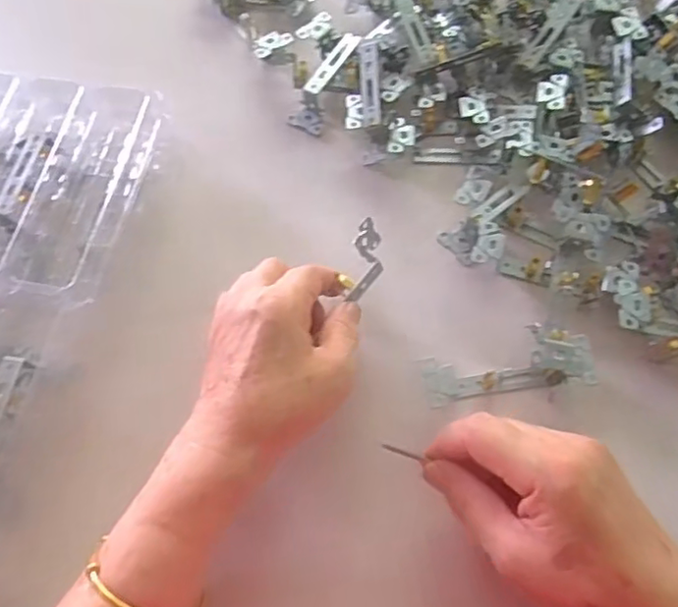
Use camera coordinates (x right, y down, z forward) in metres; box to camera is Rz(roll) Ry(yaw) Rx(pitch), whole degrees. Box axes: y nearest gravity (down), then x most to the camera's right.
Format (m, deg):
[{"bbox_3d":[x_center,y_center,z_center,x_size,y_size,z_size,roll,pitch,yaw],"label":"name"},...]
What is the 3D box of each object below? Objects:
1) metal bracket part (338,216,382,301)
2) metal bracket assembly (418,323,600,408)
[{"bbox_3d":[0.018,-0.026,0.410,0.020,0.024,0.057,5,66,5],"label":"metal bracket part"},{"bbox_3d":[0.104,0.041,0.396,0.105,0.027,0.040,-11,66,-2],"label":"metal bracket assembly"}]

